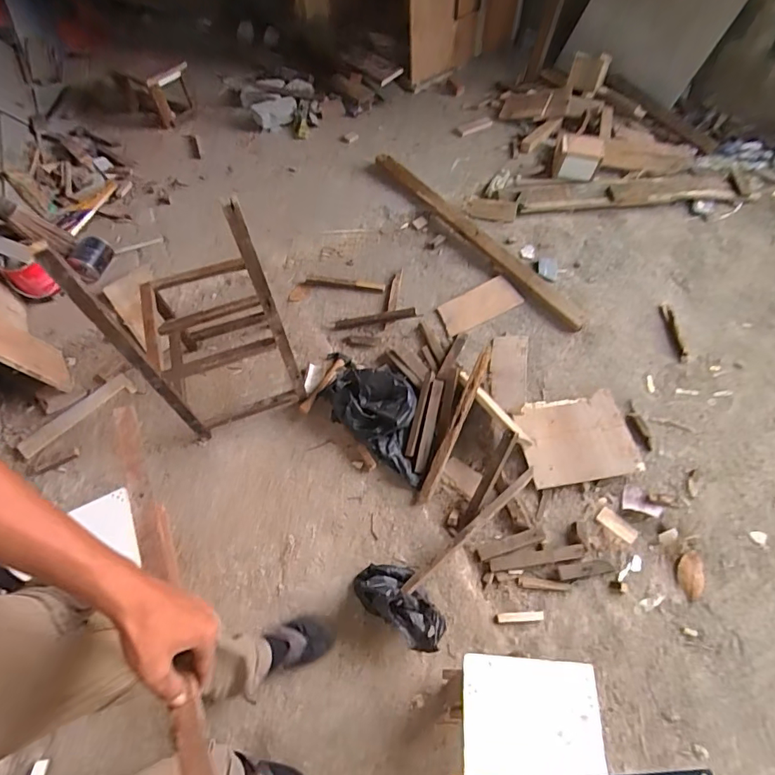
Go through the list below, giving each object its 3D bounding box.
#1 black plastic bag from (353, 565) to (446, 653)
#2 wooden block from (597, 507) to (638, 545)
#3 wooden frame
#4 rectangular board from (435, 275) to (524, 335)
[{"bbox_3d":[0.032,0.490,1.063,0.236,0.102,0.134,32,65,22],"label":"black plastic bag"},{"bbox_3d":[0.582,0.349,1.173,0.098,0.005,0.047,37,67,24],"label":"wooden block"},{"bbox_3d":[-0.468,-0.208,1.179,0.345,0.689,0.347,-19,58,-8],"label":"wooden frame"},{"bbox_3d":[0.310,-0.280,1.572,0.291,0.013,0.131,-28,60,-13],"label":"rectangular board"}]

